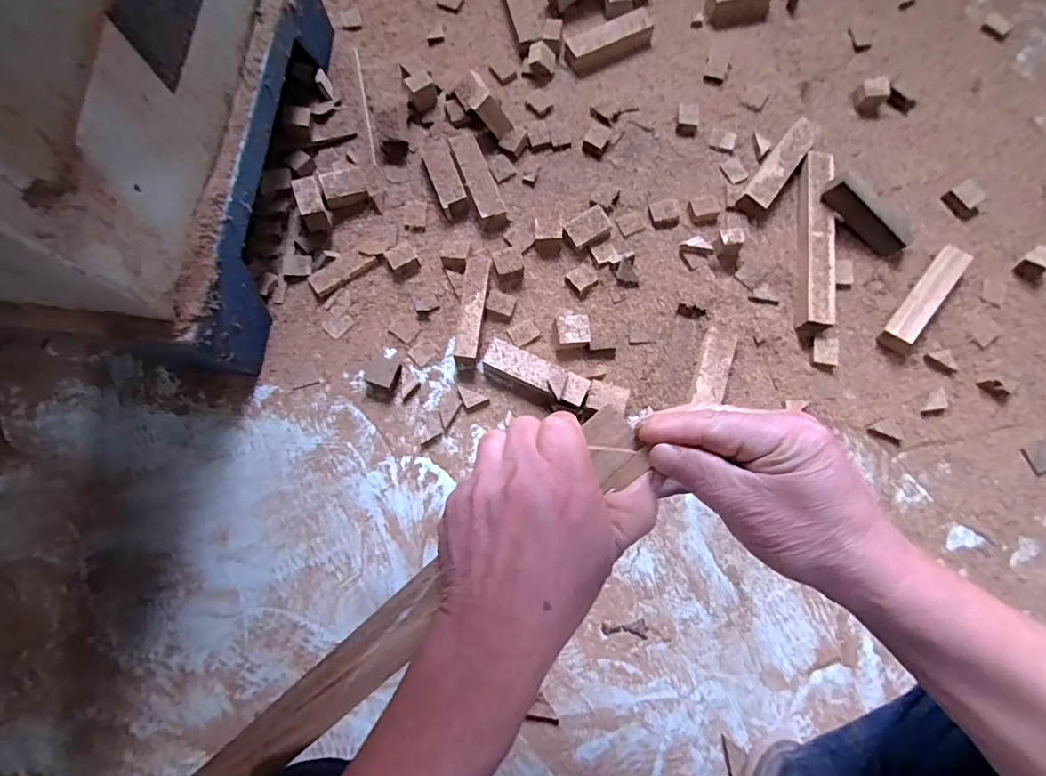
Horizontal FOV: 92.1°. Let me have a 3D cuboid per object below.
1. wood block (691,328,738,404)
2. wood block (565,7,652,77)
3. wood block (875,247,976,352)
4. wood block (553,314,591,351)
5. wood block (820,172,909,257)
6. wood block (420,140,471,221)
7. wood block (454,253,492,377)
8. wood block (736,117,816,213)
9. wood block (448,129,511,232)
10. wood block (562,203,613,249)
[{"bbox_3d":[0.240,-0.024,0.634,0.038,0.023,0.098,19,77,4],"label":"wood block"},{"bbox_3d":[0.131,-0.514,0.749,0.136,0.029,0.043,-25,78,-7],"label":"wood block"},{"bbox_3d":[0.530,-0.118,0.660,0.040,0.027,0.165,39,79,8],"label":"wood block"},{"bbox_3d":[0.062,-0.071,0.641,0.045,0.025,0.036,-4,76,-2],"label":"wood block"},{"bbox_3d":[0.452,-0.226,0.659,0.127,0.036,0.030,40,79,-6],"label":"wood block"},{"bbox_3d":[-0.105,-0.283,0.686,0.037,0.024,0.102,-20,77,-6],"label":"wood block"},{"bbox_3d":[-0.064,-0.105,0.642,0.031,0.033,0.159,7,76,1],"label":"wood block"},{"bbox_3d":[0.355,-0.305,0.699,0.039,0.034,0.157,36,78,7],"label":"wood block"},{"bbox_3d":[-0.060,-0.286,0.690,0.039,0.023,0.146,-22,78,-6],"label":"wood block"},{"bbox_3d":[0.086,-0.209,0.669,0.055,0.028,0.041,-31,79,-8],"label":"wood block"}]

